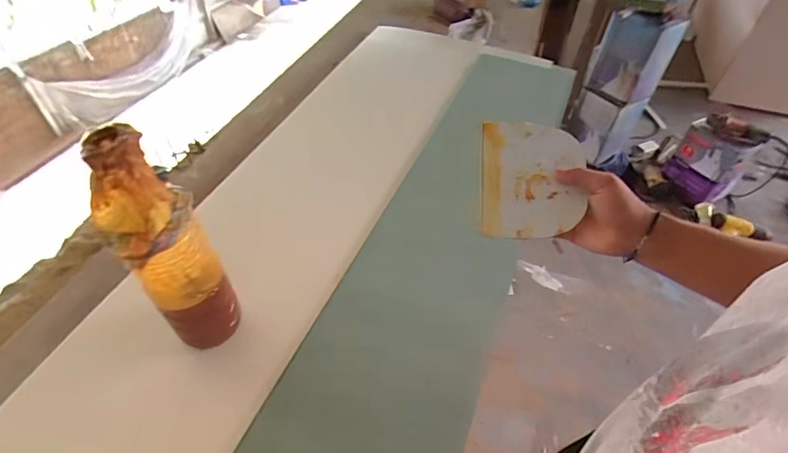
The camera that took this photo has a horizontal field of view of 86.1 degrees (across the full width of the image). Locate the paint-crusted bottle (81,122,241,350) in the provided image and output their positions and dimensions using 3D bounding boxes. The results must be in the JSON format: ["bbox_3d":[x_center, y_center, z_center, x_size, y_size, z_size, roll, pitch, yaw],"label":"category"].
[{"bbox_3d":[-0.238,0.036,0.457,0.060,0.302,0.071,17,50,13],"label":"paint-crusted bottle"}]

